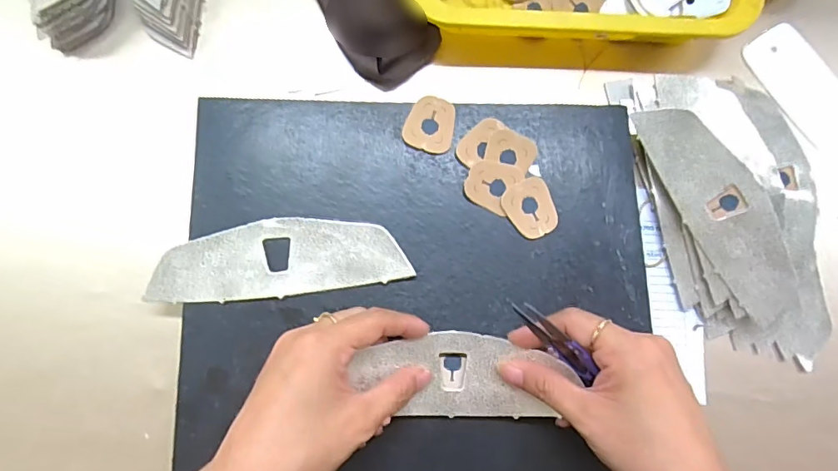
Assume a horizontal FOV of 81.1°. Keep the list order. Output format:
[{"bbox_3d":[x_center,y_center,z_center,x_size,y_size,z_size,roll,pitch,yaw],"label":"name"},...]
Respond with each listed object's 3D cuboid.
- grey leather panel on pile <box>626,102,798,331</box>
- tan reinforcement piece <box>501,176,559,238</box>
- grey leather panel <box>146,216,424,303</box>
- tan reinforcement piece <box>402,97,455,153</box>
[{"bbox_3d":[0.206,-0.019,0.331,0.049,0.005,0.158,-27,85,16],"label":"grey leather panel on pile"},{"bbox_3d":[0.076,-0.018,0.330,0.033,0.004,0.039,-25,84,-6],"label":"tan reinforcement piece"},{"bbox_3d":[-0.090,0.015,0.317,0.158,0.005,0.049,-8,82,-4],"label":"grey leather panel"},{"bbox_3d":[0.008,-0.076,0.335,0.033,0.004,0.036,18,81,0],"label":"tan reinforcement piece"}]

